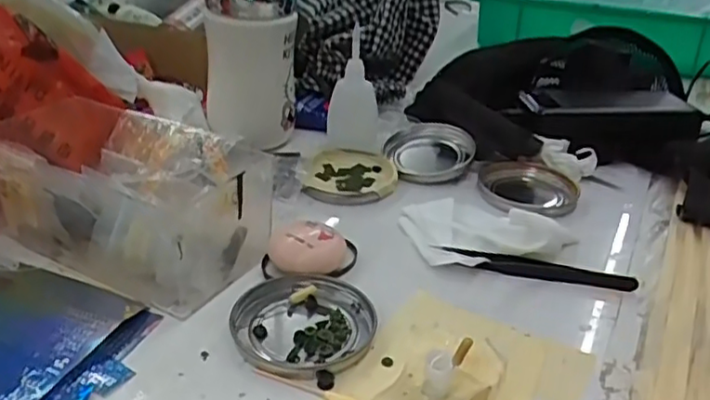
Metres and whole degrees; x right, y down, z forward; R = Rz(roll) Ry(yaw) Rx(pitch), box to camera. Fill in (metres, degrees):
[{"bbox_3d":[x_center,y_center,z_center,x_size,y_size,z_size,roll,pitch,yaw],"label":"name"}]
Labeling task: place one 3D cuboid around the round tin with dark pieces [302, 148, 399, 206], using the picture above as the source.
[{"bbox_3d":[-0.004,-0.022,0.521,0.073,0.009,0.085,2,29,-4],"label":"round tin with dark pieces"}]

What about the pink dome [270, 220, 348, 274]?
[{"bbox_3d":[-0.030,0.031,0.405,0.047,0.025,0.035,3,29,-2],"label":"pink dome"}]

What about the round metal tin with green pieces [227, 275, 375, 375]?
[{"bbox_3d":[-0.029,0.068,0.359,0.077,0.011,0.073,3,29,-2],"label":"round metal tin with green pieces"}]

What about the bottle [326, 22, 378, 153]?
[{"bbox_3d":[-0.001,-0.095,0.557,0.041,0.099,0.033,15,31,19],"label":"bottle"}]

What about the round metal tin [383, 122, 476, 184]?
[{"bbox_3d":[0.062,-0.043,0.549,0.075,0.021,0.077,3,29,-2],"label":"round metal tin"}]

